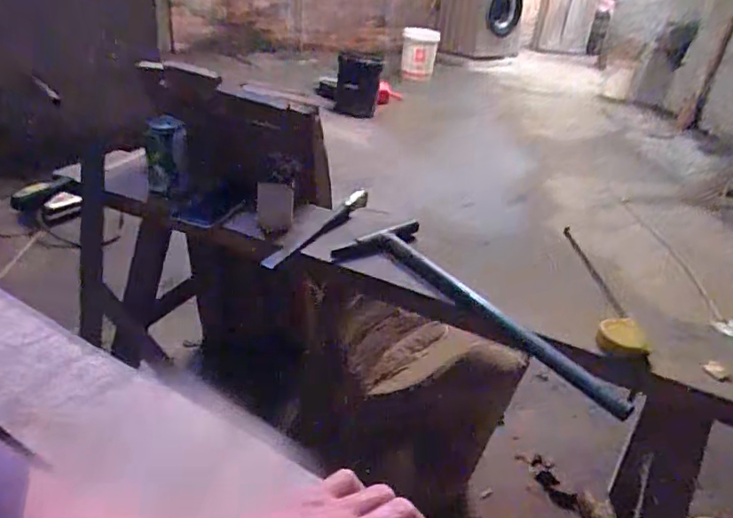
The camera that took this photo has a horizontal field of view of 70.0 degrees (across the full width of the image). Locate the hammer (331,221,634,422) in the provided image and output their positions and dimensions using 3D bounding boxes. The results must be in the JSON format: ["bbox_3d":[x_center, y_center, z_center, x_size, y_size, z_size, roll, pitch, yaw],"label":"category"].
[{"bbox_3d":[0.151,0.053,0.685,0.144,0.038,0.411,-21,40,-39],"label":"hammer"}]

